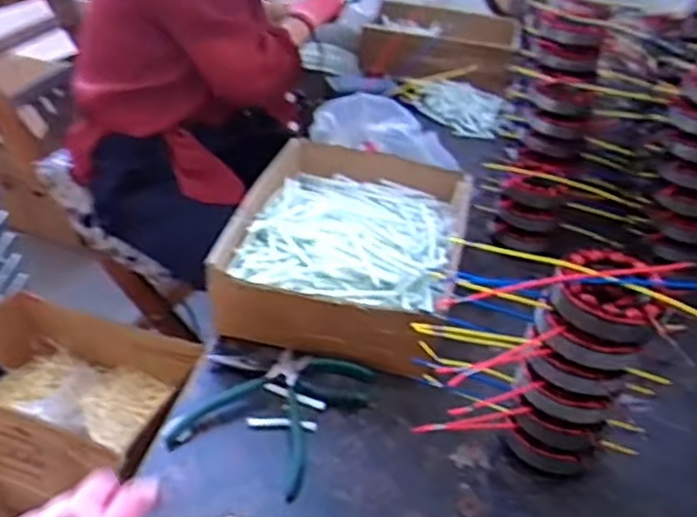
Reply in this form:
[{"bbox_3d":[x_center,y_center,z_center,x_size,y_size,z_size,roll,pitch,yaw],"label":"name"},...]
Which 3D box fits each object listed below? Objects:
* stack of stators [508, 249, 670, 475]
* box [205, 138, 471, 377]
[{"bbox_3d":[0.194,0.096,0.596,0.087,0.196,0.079,23,39,24],"label":"stack of stators"},{"bbox_3d":[0.009,-0.026,0.823,0.230,0.082,0.345,13,35,11],"label":"box"}]

